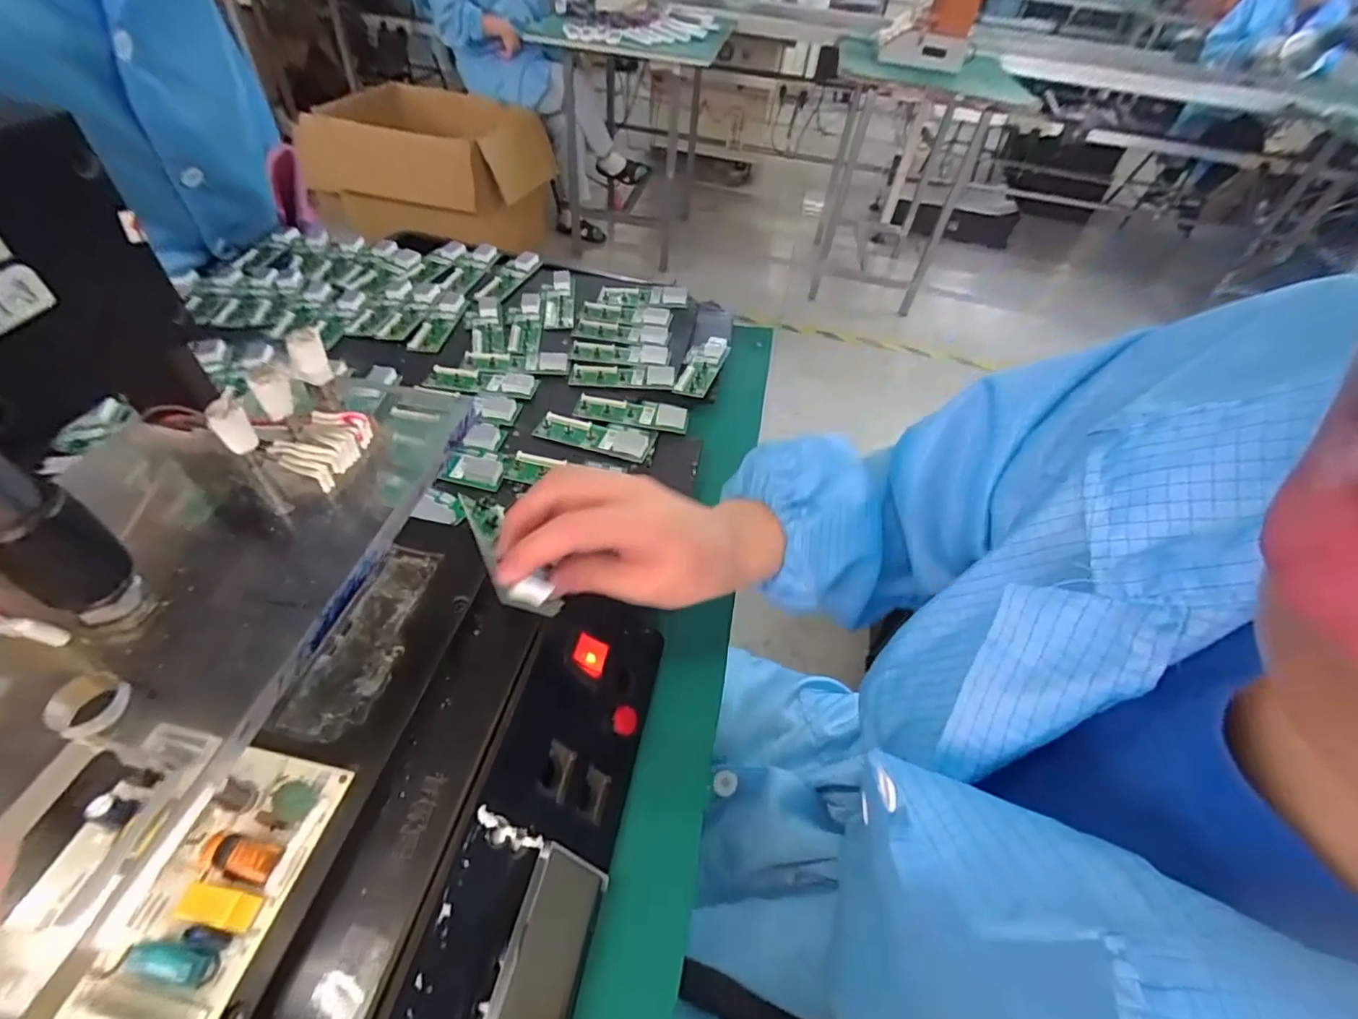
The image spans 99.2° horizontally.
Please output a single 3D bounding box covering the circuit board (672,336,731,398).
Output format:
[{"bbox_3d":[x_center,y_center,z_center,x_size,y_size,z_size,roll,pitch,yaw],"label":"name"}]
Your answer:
[{"bbox_3d":[0.023,-0.145,0.566,0.039,0.010,0.107,17,48,7],"label":"circuit board"}]

